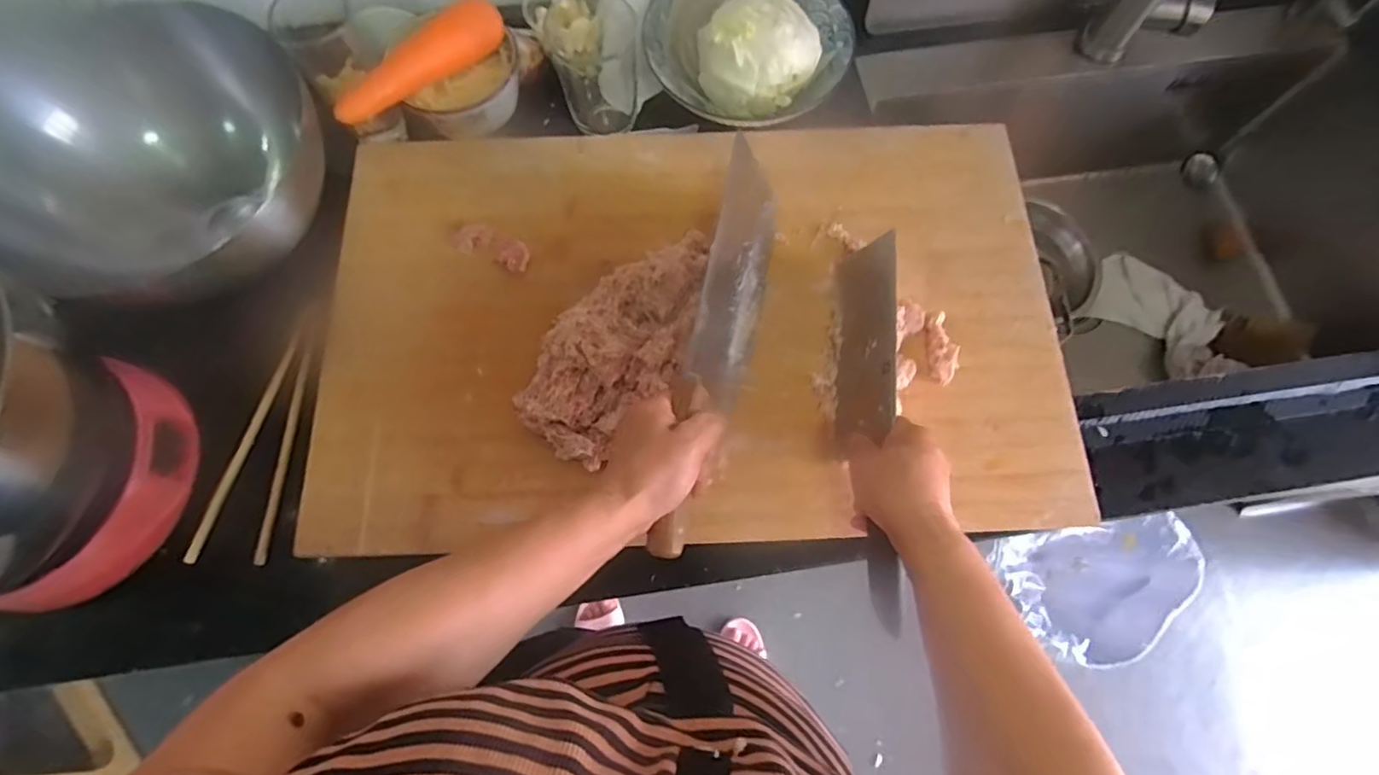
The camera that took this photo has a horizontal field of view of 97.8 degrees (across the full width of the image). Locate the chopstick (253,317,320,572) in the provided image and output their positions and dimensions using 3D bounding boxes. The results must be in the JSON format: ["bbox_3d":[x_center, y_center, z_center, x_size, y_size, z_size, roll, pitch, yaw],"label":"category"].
[{"bbox_3d":[-0.349,0.039,0.524,0.009,0.011,0.218,2,72,0],"label":"chopstick"}]

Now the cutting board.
[{"bbox_3d":[0.003,-0.063,0.534,0.637,0.027,0.379,-2,72,-1],"label":"cutting board"}]

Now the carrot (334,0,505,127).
[{"bbox_3d":[-0.243,-0.292,0.541,0.035,0.034,0.172,43,77,12],"label":"carrot"}]

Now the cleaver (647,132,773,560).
[{"bbox_3d":[0.016,-0.035,0.463,0.026,0.090,0.323,4,68,30],"label":"cleaver"}]

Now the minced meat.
[{"bbox_3d":[-0.049,-0.039,0.507,0.102,0.046,0.211,39,76,11],"label":"minced meat"}]

